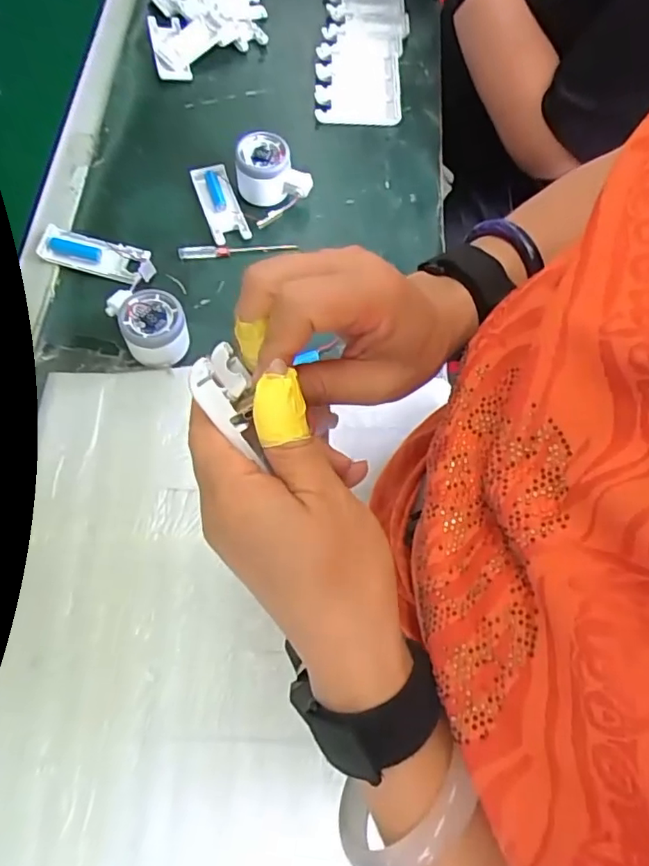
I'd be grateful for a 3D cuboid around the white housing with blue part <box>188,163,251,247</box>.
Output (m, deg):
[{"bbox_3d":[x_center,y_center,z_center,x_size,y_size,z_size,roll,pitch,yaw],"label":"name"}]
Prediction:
[{"bbox_3d":[-0.115,-0.254,0.615,0.038,0.018,0.099,-18,71,-12],"label":"white housing with blue part"}]

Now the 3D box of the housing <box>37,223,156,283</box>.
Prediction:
[{"bbox_3d":[-0.234,-0.183,0.575,0.117,0.019,0.040,16,68,1],"label":"housing"}]

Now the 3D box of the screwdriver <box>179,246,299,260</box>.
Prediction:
[{"bbox_3d":[-0.094,-0.200,0.602,0.125,0.010,0.011,-8,69,-8],"label":"screwdriver"}]

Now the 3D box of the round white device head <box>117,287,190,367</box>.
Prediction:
[{"bbox_3d":[-0.160,-0.098,0.530,0.057,0.047,0.064,-23,72,-13],"label":"round white device head"}]

